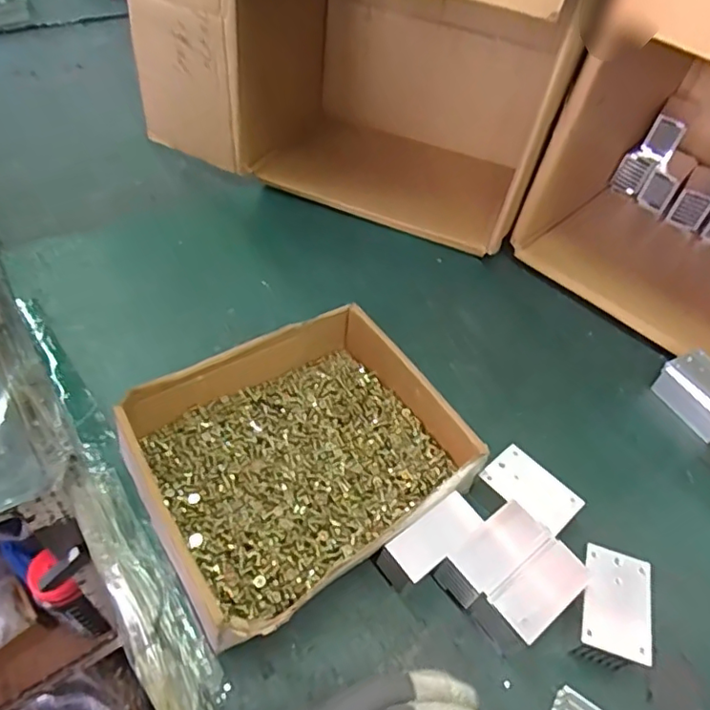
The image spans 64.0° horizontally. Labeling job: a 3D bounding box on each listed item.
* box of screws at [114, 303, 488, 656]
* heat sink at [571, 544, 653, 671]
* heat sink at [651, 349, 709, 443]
[{"bbox_3d":[-0.041,0.073,0.420,0.216,0.053,0.189,-27,58,-23],"label":"box of screws"},{"bbox_3d":[0.168,0.167,0.374,0.042,0.031,0.065,16,52,8],"label":"heat sink"},{"bbox_3d":[0.302,0.035,0.492,0.049,0.033,0.069,-19,56,-19],"label":"heat sink"}]

